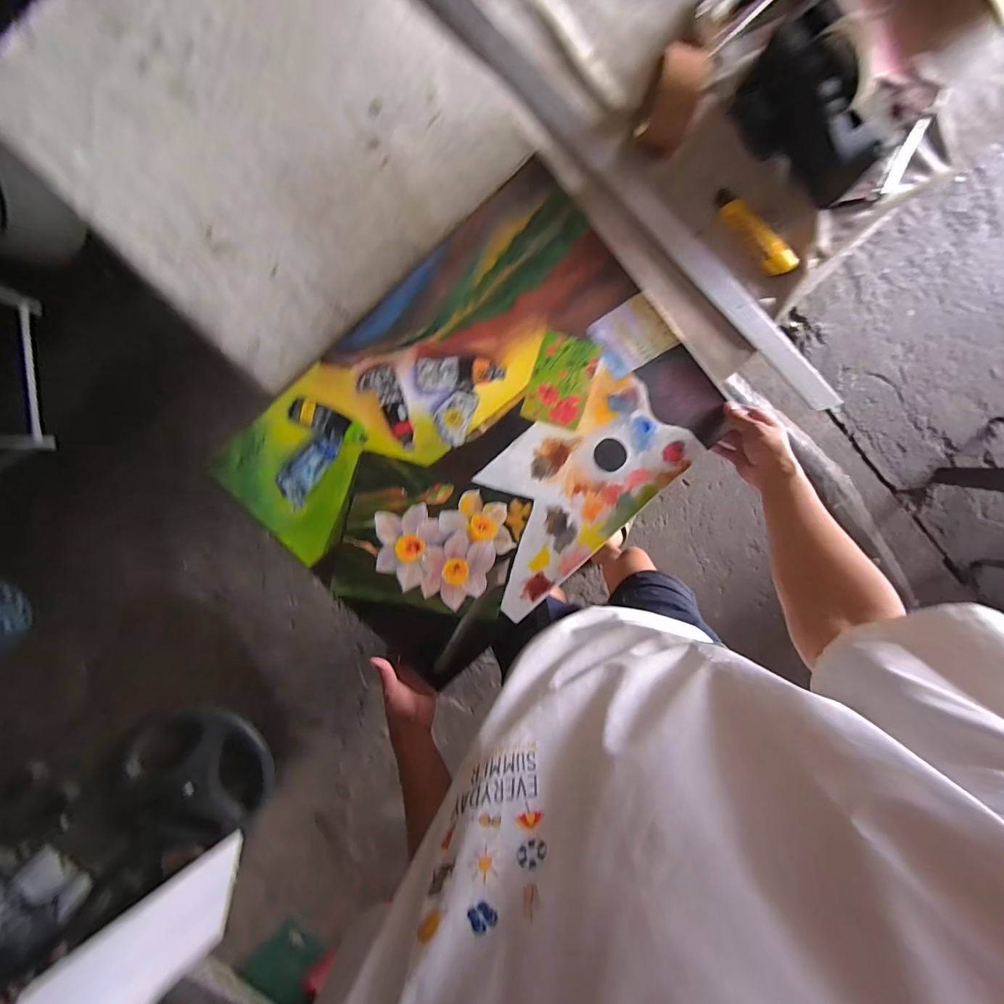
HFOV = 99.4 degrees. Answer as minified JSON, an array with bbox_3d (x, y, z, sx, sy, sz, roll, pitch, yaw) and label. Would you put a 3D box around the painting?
[{"bbox_3d":[-0.028,-0.081,0.597,0.591,0.027,0.449,-41,98,3],"label":"painting"}]

